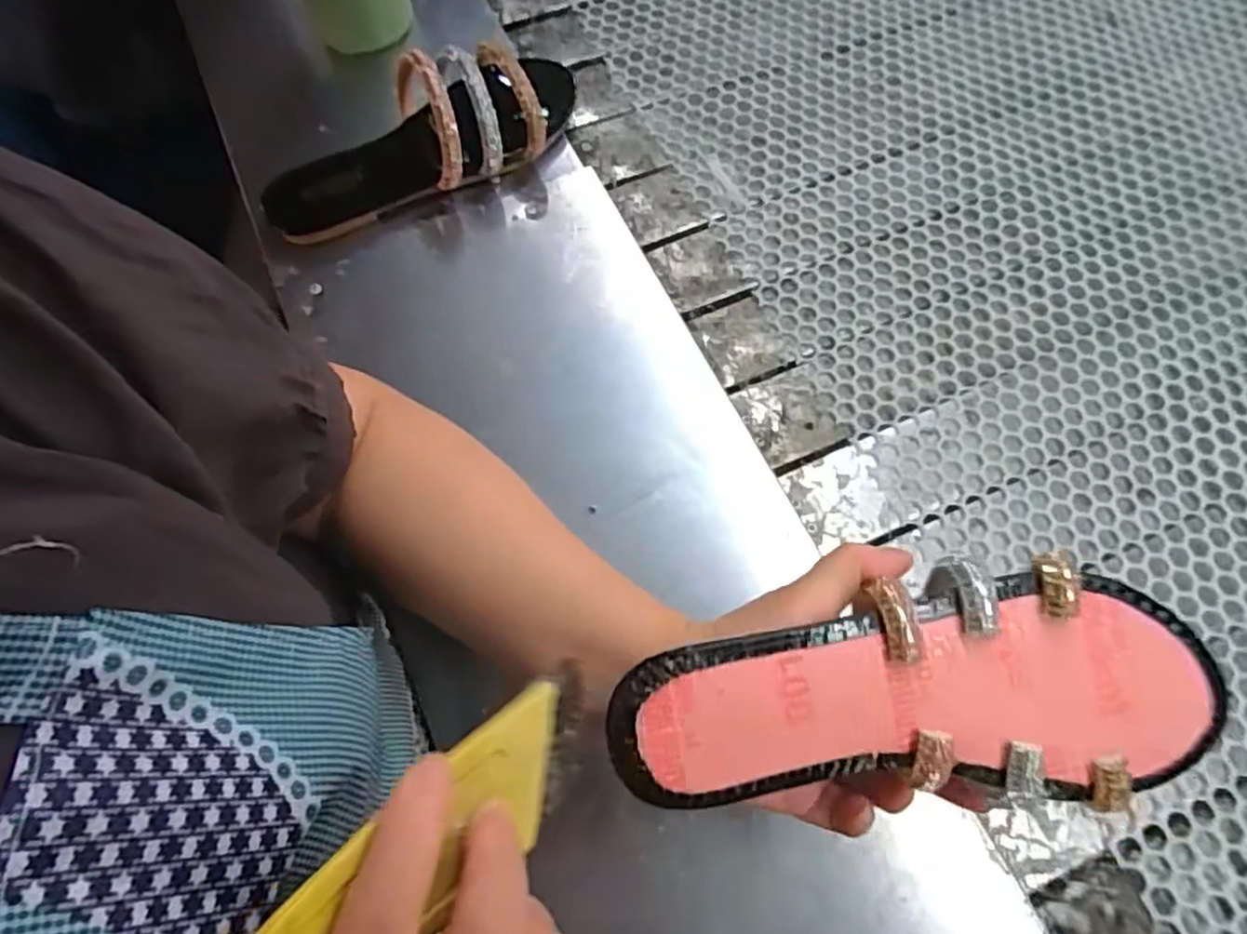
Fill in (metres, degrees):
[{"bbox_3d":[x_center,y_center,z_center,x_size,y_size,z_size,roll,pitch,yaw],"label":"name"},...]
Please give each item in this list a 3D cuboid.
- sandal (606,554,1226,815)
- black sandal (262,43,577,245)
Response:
[{"bbox_3d":[0.117,0.086,0.285,0.231,0.032,0.087,-4,86,-7],"label":"sandal"},{"bbox_3d":[-0.142,-0.241,0.510,0.238,0.078,0.093,-24,69,-7],"label":"black sandal"}]

